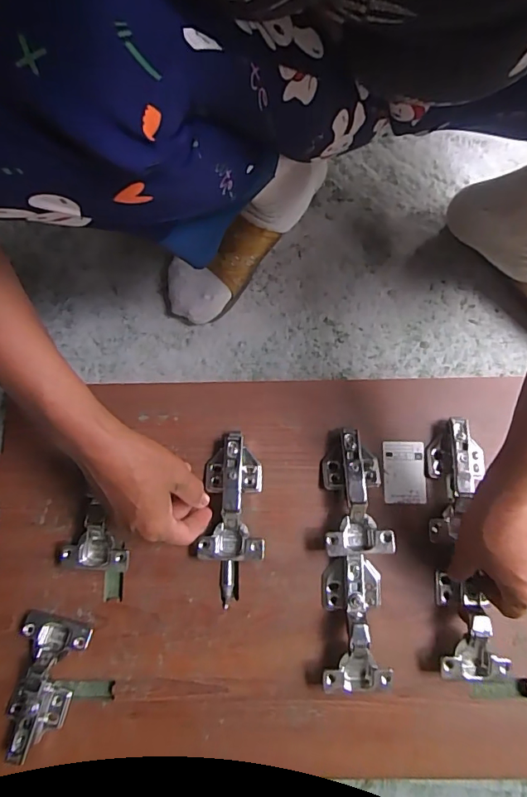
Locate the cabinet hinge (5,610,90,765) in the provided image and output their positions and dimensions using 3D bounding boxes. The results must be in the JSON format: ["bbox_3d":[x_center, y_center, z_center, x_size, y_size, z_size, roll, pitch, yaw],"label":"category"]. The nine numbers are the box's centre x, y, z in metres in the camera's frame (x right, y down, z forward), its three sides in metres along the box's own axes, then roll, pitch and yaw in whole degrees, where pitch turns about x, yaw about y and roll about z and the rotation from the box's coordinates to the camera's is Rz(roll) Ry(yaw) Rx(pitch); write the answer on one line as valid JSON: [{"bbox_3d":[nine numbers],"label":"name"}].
[{"bbox_3d":[-0.201,0.254,0.420,0.059,0.032,0.112,14,76,6],"label":"cabinet hinge"}]

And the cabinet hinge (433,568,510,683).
[{"bbox_3d":[0.185,0.203,0.417,0.063,0.040,0.089,5,76,3],"label":"cabinet hinge"}]

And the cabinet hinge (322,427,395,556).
[{"bbox_3d":[0.086,0.088,0.454,0.060,0.032,0.112,-1,75,2],"label":"cabinet hinge"}]

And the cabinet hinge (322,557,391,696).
[{"bbox_3d":[0.082,0.197,0.430,0.058,0.035,0.118,1,75,1],"label":"cabinet hinge"}]

